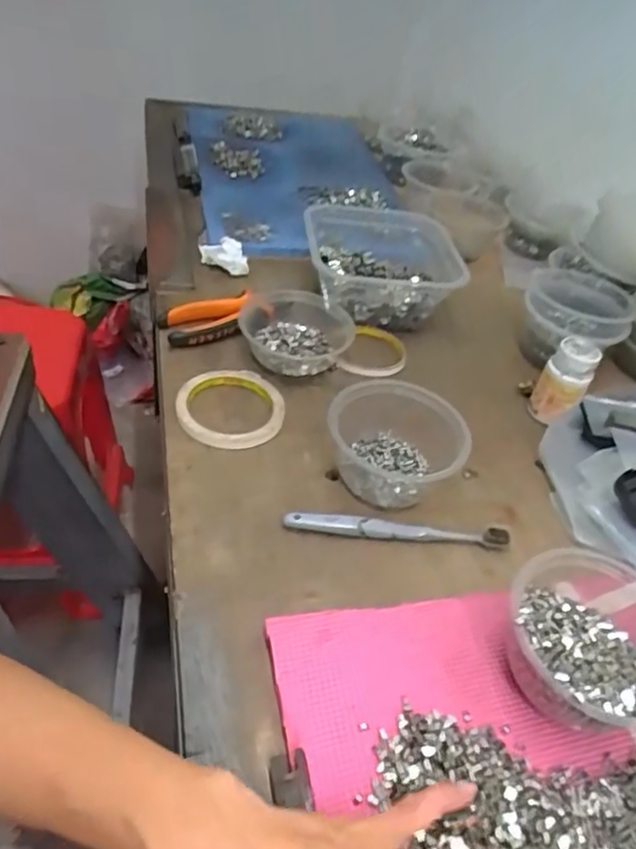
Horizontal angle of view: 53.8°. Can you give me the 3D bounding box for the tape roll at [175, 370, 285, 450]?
[{"bbox_3d":[-0.080,-0.017,0.577,0.096,0.017,0.098,0,44,-13],"label":"tape roll"}]

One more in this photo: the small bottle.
[{"bbox_3d":[0.244,-0.046,0.616,0.044,0.066,0.044,27,44,16],"label":"small bottle"}]

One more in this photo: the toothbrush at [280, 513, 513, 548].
[{"bbox_3d":[0.063,0.083,0.497,0.179,0.013,0.015,8,43,-5],"label":"toothbrush"}]

